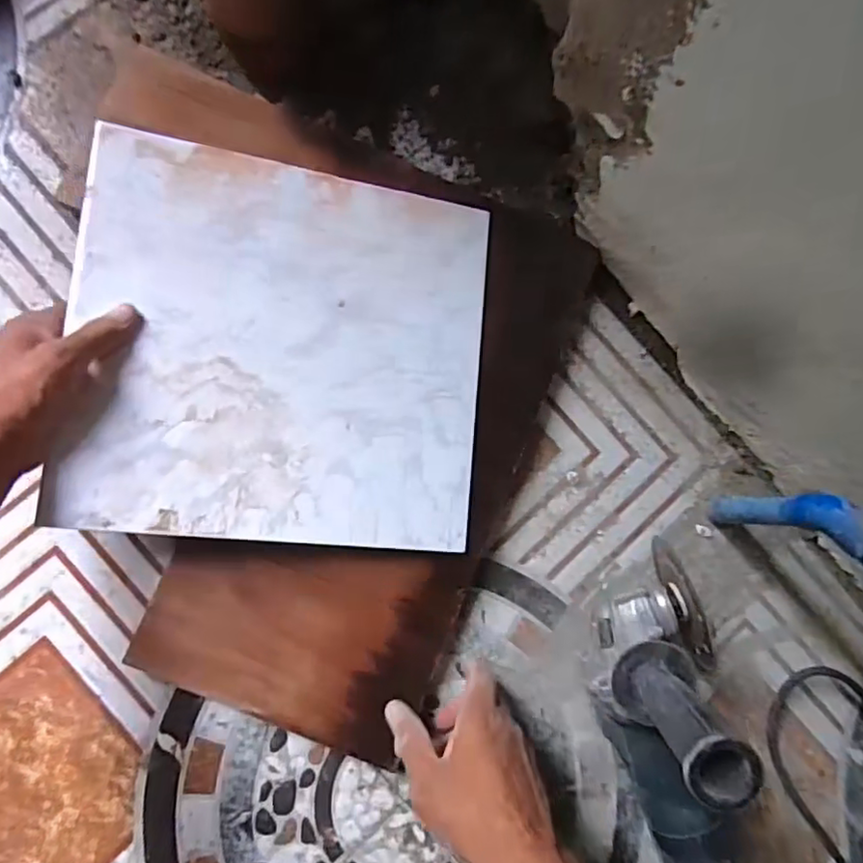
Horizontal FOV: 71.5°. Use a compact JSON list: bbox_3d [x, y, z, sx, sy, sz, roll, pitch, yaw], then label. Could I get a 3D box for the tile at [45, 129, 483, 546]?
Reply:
[{"bbox_3d":[-0.105,-0.062,0.445,0.291,0.006,0.279,6,83,-14],"label":"tile"}]

